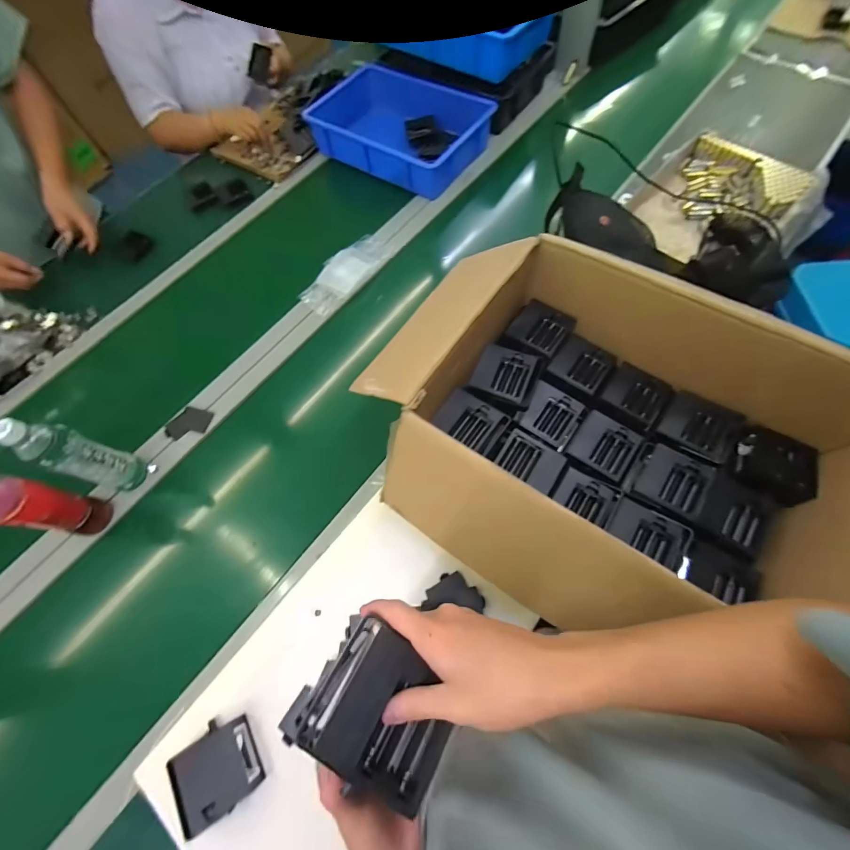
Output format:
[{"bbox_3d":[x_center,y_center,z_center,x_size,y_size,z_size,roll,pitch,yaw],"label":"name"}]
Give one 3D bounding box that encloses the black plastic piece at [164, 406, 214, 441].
[{"bbox_3d":[-0.448,-0.002,0.719,0.076,0.006,0.066,10,68,9],"label":"black plastic piece"}]

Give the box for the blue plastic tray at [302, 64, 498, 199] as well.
[{"bbox_3d":[-0.077,-0.737,0.933,0.414,0.111,0.236,29,73,13],"label":"blue plastic tray"}]

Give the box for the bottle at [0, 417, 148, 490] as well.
[{"bbox_3d":[-0.535,0.050,0.588,0.051,0.223,0.061,10,68,9],"label":"bottle"}]

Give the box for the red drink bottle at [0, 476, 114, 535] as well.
[{"bbox_3d":[-0.582,0.115,0.546,0.061,0.221,0.061,10,68,9],"label":"red drink bottle"}]

